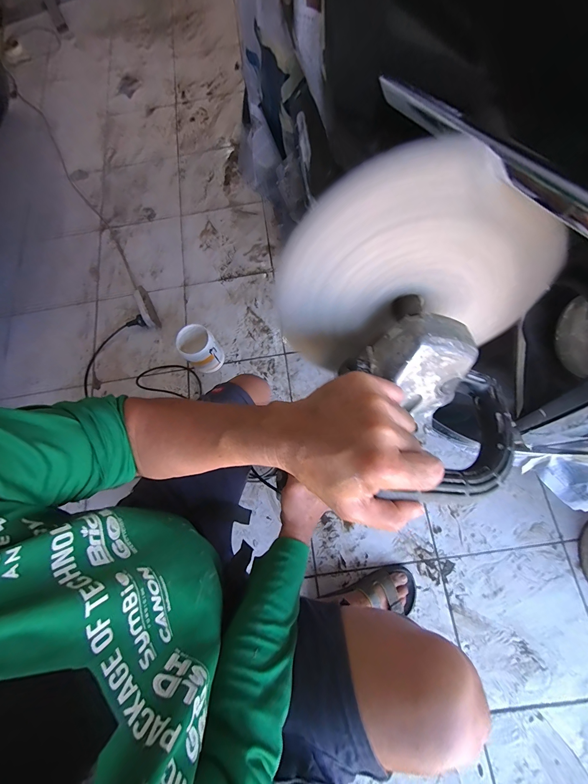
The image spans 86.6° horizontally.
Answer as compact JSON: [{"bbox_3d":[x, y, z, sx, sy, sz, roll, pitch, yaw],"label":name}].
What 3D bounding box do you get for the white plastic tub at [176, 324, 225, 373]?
[{"bbox_3d":[-0.261,-0.117,0.887,0.096,0.125,0.097,-39,75,-7],"label":"white plastic tub"}]

